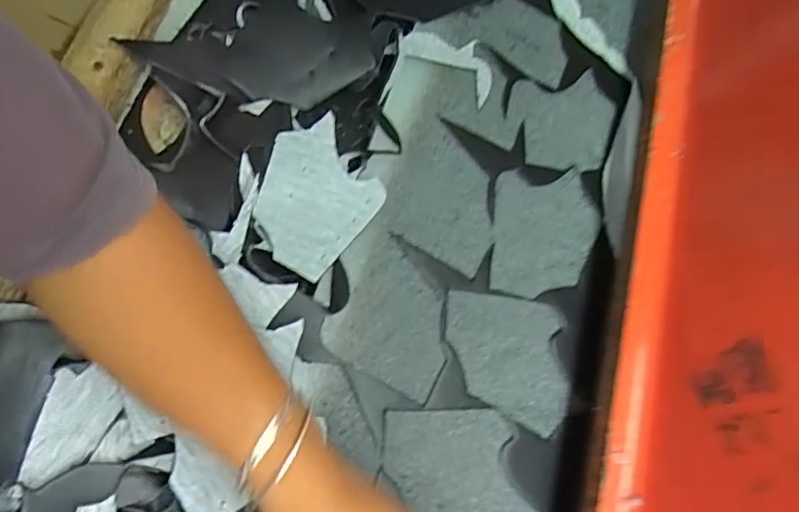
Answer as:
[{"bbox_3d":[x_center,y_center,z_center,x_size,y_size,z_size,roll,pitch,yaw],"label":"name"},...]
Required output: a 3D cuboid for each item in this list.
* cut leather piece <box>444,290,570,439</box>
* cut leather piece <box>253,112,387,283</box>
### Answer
[{"bbox_3d":[0.089,0.087,0.459,0.108,0.004,0.107,8,73,-15],"label":"cut leather piece"},{"bbox_3d":[-0.073,-0.051,0.454,0.101,0.009,0.117,36,76,8],"label":"cut leather piece"}]

